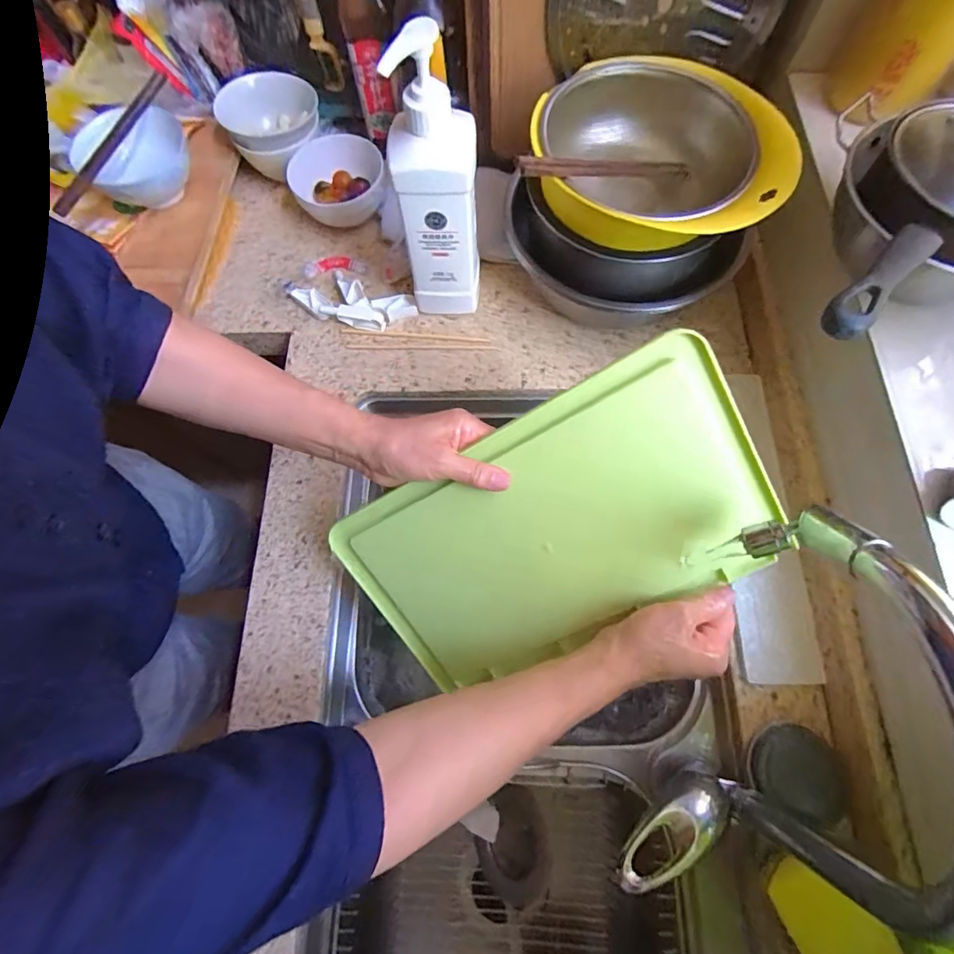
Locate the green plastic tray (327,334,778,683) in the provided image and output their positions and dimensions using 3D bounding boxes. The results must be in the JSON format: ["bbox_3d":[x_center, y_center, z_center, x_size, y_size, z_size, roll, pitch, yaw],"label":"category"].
[{"bbox_3d":[0.061,0.055,0.410,0.346,0.011,0.208,-28,102,17],"label":"green plastic tray"}]

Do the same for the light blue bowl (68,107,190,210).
[{"bbox_3d":[-0.429,-0.400,0.612,0.140,0.070,0.129,42,77,15],"label":"light blue bowl"}]

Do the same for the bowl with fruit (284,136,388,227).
[{"bbox_3d":[-0.184,-0.386,0.645,0.124,0.067,0.119,-1,71,2],"label":"bowl with fruit"}]

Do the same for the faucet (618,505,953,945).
[{"bbox_3d":[0.202,0.178,0.316,0.103,0.255,0.279,18,72,8],"label":"faucet"}]

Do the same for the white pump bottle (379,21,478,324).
[{"bbox_3d":[-0.043,-0.289,0.493,0.085,0.289,0.069,1,71,2],"label":"white pump bottle"}]

